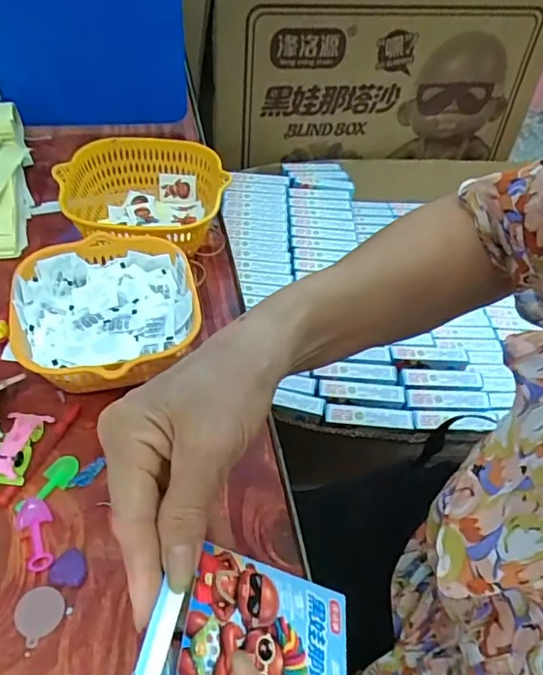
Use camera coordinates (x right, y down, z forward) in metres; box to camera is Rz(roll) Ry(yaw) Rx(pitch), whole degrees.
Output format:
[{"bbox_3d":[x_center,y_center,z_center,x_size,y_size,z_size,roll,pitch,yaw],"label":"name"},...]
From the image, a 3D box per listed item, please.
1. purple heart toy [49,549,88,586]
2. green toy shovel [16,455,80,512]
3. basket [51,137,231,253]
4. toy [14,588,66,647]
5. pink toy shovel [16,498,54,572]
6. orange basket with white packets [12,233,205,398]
[{"bbox_3d":[-0.129,0.146,0.347,0.023,0.004,0.022,3,50,-3],"label":"purple heart toy"},{"bbox_3d":[-0.153,0.102,0.376,0.023,0.004,0.046,23,52,13],"label":"green toy shovel"},{"bbox_3d":[-0.122,-0.131,0.536,0.151,0.067,0.143,-13,53,-16],"label":"basket"},{"bbox_3d":[-0.141,0.165,0.329,0.028,0.004,0.029,3,50,-4],"label":"toy"},{"bbox_3d":[-0.153,0.124,0.352,0.021,0.015,0.048,-18,54,-20],"label":"pink toy shovel"},{"bbox_3d":[-0.129,-0.010,0.437,0.133,0.065,0.145,-9,52,-14],"label":"orange basket with white packets"}]

